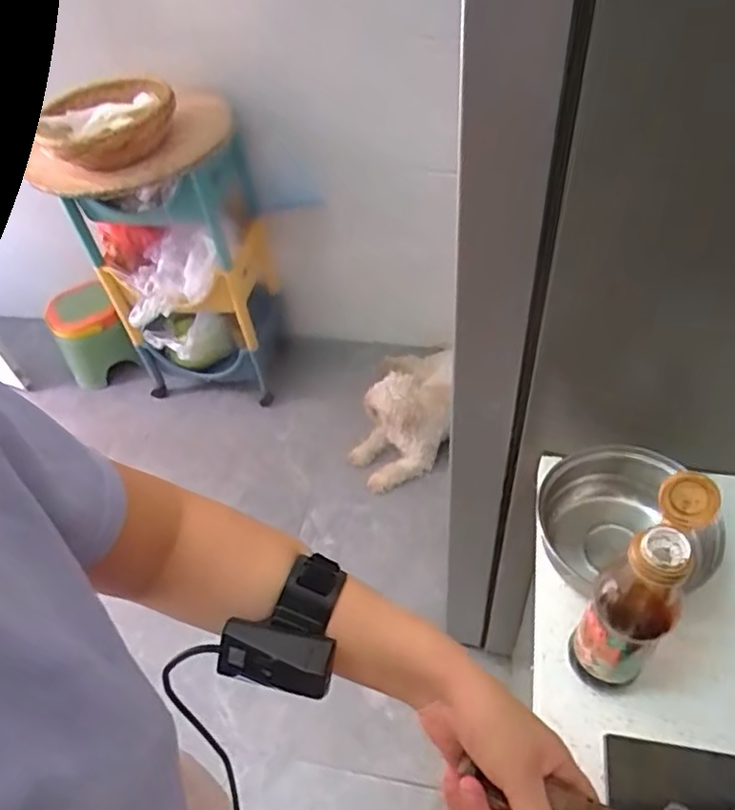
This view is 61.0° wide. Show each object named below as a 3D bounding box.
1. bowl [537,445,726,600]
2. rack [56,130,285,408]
[{"bbox_3d":[0.268,0.131,0.677,0.154,0.098,0.179,-11,48,-3],"label":"bowl"},{"bbox_3d":[-0.513,-0.334,1.803,0.445,0.764,0.324,-9,48,-1],"label":"rack"}]

